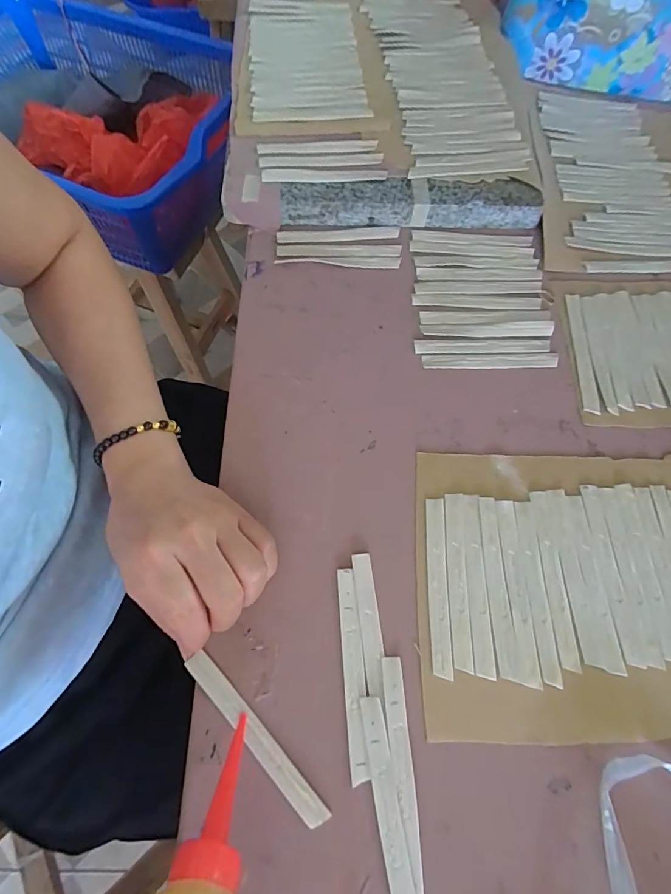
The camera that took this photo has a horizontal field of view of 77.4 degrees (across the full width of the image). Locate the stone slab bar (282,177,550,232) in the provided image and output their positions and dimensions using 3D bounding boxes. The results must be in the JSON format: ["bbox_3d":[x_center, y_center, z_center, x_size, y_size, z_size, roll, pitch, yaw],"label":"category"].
[{"bbox_3d":[0.072,-0.233,0.402,0.242,0.026,0.035,0,68,-2],"label":"stone slab bar"}]

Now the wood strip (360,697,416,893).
[{"bbox_3d":[0.030,0.204,0.233,0.013,0.004,0.113,-9,68,-5],"label":"wood strip"}]

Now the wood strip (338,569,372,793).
[{"bbox_3d":[0.011,0.137,0.259,0.012,0.004,0.116,-3,68,-3],"label":"wood strip"}]

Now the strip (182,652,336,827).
[{"bbox_3d":[-0.047,0.169,0.245,0.113,0.004,0.014,43,73,13],"label":"strip"}]

